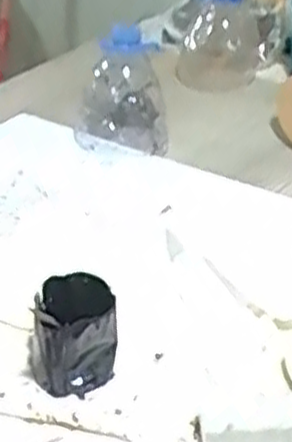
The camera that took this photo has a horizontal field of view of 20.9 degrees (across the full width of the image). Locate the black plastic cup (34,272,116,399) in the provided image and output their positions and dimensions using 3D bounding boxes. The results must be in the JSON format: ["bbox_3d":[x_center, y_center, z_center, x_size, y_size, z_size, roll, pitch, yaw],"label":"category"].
[{"bbox_3d":[-0.047,0.076,0.529,0.052,0.067,0.051,1,32,-1],"label":"black plastic cup"}]

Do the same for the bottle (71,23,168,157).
[{"bbox_3d":[-0.024,-0.133,0.805,0.097,0.118,0.073,3,32,-1],"label":"bottle"}]

